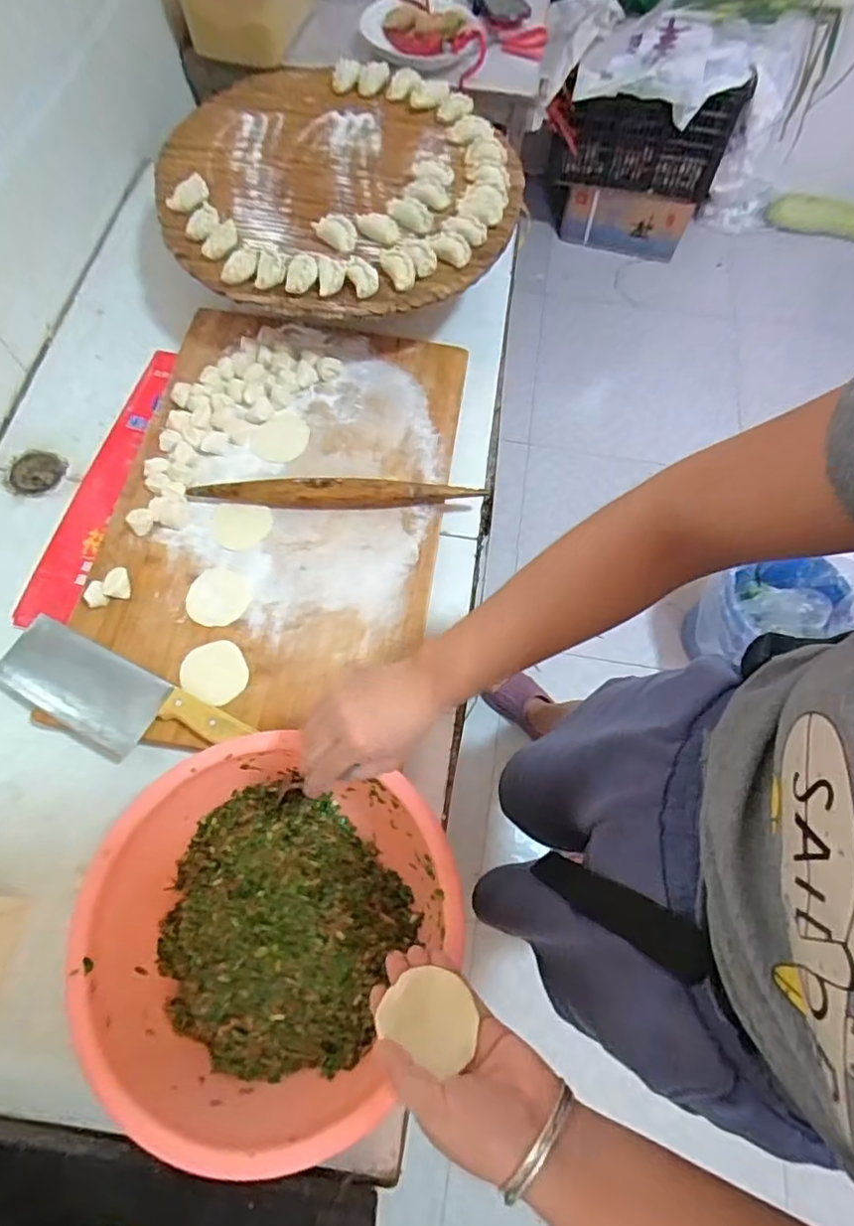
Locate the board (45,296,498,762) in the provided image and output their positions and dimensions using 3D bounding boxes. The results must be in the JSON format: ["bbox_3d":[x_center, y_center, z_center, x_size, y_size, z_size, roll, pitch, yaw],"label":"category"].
[{"bbox_3d":[-0.170,-0.119,0.675,0.385,0.037,0.547,6,68,0],"label":"board"}]

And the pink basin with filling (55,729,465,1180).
[{"bbox_3d":[-0.131,0.261,0.484,0.271,0.086,0.273,19,68,6],"label":"pink basin with filling"}]

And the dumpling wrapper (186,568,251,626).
[{"bbox_3d":[-0.227,-0.017,0.627,0.061,0.004,0.065,1,68,-2],"label":"dumpling wrapper"}]

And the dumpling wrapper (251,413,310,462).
[{"bbox_3d":[-0.178,-0.215,0.712,0.074,0.008,0.056,-39,74,-16],"label":"dumpling wrapper"}]

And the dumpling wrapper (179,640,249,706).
[{"bbox_3d":[-0.216,0.061,0.589,0.062,0.004,0.064,6,66,-13],"label":"dumpling wrapper"}]

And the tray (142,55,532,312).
[{"bbox_3d":[-0.110,-0.580,0.756,0.465,0.036,0.500,-14,69,-8],"label":"tray"}]

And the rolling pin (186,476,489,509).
[{"bbox_3d":[-0.101,-0.142,0.670,0.325,0.030,0.038,-3,68,-3],"label":"rolling pin"}]

